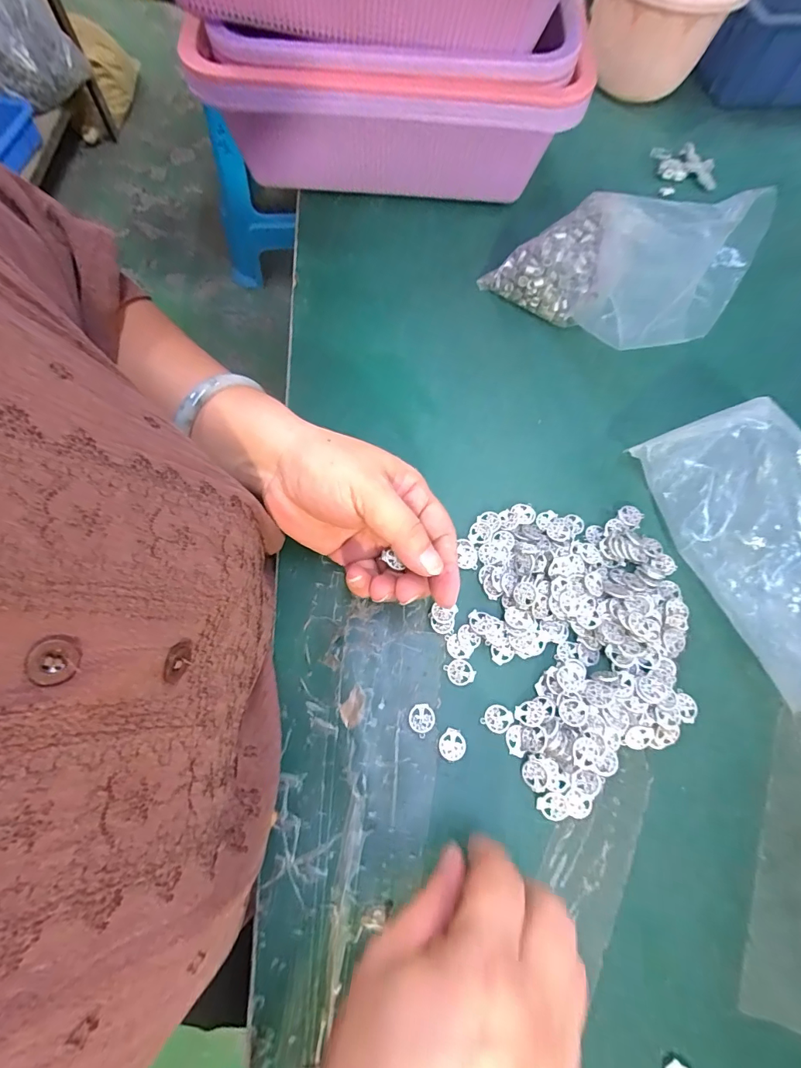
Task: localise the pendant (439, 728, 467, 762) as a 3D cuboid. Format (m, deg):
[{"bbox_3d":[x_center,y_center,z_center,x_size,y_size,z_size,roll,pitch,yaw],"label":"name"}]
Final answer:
[{"bbox_3d":[0.030,0.119,0.246,0.015,0.004,0.016,14,69,3],"label":"pendant"}]

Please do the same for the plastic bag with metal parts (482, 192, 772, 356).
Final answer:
[{"bbox_3d":[0.158,-0.202,0.328,0.164,0.089,0.124,40,72,12],"label":"plastic bag with metal parts"}]

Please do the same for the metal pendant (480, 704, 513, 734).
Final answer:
[{"bbox_3d":[0.057,0.107,0.252,0.015,0.004,0.015,1,69,-2],"label":"metal pendant"}]

